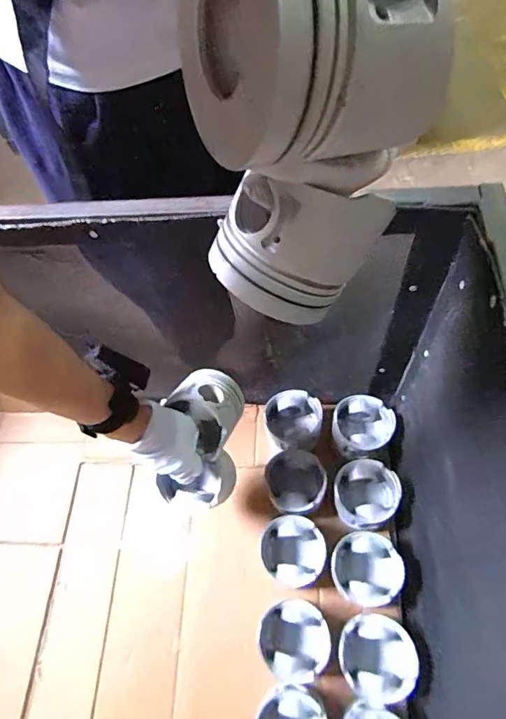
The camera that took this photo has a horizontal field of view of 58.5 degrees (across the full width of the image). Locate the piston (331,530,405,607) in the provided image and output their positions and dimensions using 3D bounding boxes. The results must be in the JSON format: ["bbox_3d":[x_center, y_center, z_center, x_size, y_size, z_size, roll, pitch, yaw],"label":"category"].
[{"bbox_3d":[0.161,0.301,0.648,0.098,0.060,0.095,-1,62,6],"label":"piston"}]

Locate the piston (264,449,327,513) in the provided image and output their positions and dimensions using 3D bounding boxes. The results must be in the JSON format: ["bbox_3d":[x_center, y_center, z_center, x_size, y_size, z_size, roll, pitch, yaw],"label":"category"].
[{"bbox_3d":[0.068,0.200,0.722,0.083,0.085,0.094,-16,61,-2],"label":"piston"}]

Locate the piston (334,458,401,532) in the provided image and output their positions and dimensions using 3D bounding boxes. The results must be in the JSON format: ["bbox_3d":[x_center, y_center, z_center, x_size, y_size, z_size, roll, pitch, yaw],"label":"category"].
[{"bbox_3d":[0.168,0.207,0.688,0.092,0.073,0.093,-3,62,5],"label":"piston"}]

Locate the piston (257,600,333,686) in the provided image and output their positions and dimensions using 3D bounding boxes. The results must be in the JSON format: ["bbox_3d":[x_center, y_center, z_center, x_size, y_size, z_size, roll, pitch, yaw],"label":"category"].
[{"bbox_3d":[0.054,0.387,0.623,0.091,0.087,0.093,-19,62,-3],"label":"piston"}]

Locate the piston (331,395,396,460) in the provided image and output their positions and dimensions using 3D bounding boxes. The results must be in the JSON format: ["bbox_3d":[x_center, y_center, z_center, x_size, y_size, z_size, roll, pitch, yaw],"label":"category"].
[{"bbox_3d":[0.179,0.112,0.746,0.096,0.055,0.100,9,64,11],"label":"piston"}]

